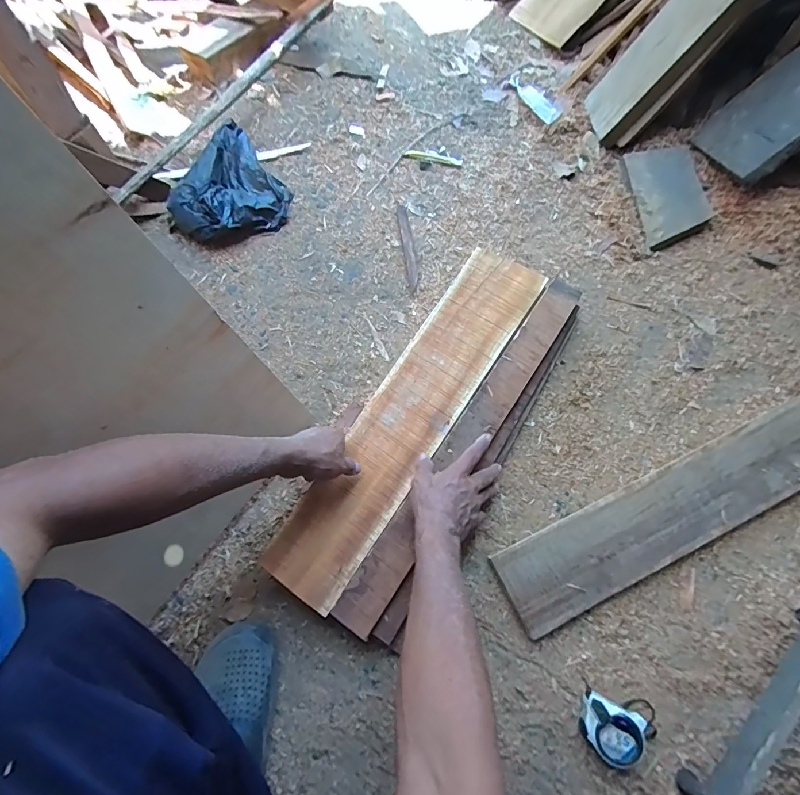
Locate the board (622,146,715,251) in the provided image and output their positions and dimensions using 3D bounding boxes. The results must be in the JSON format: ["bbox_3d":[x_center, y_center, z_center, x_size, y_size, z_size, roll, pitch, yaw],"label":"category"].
[{"bbox_3d":[0.540,-0.406,0.860,0.143,0.024,0.227,-6,65,1],"label":"board"}]

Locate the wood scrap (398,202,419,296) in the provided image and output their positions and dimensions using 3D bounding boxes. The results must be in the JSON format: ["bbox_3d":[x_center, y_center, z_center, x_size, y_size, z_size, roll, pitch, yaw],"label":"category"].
[{"bbox_3d":[0.016,-0.300,0.844,0.022,0.004,0.223,-7,65,0],"label":"wood scrap"}]

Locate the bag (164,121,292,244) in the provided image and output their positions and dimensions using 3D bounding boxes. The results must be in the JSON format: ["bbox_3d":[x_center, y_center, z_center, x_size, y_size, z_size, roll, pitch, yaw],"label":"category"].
[{"bbox_3d":[-0.342,-0.402,0.854,0.222,0.080,0.207,-41,69,-14],"label":"bag"}]

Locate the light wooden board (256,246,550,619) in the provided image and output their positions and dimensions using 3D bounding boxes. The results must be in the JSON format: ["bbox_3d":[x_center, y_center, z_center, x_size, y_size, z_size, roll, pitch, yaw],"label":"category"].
[{"bbox_3d":[0.028,0.009,0.656,0.131,0.010,0.618,30,72,14],"label":"light wooden board"}]

